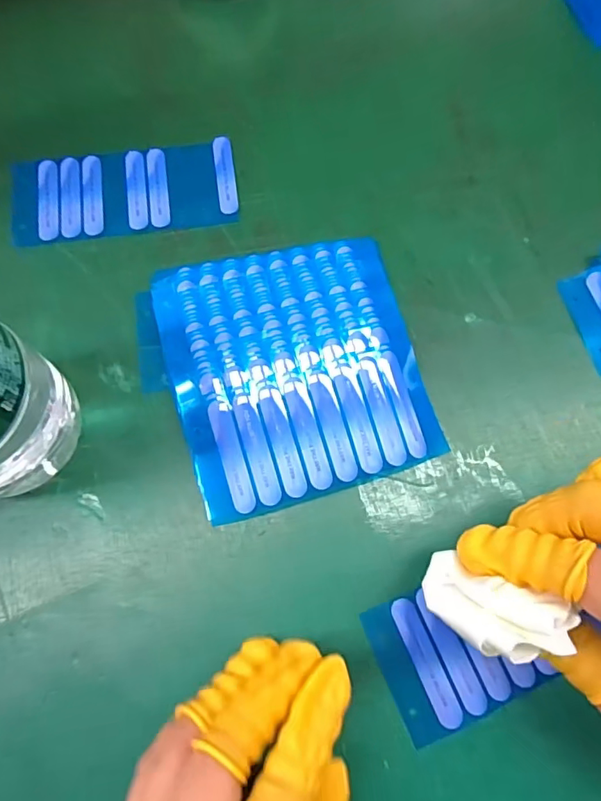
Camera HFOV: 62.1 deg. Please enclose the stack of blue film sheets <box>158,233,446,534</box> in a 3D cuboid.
[{"bbox_3d":[-0.003,-0.019,0.241,0.116,0.019,0.127,-14,72,-6],"label":"stack of blue film sheets"}]

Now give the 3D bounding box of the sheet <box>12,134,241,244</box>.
[{"bbox_3d":[-0.096,-0.115,0.276,0.120,0.004,0.052,-9,73,-4],"label":"sheet"}]

